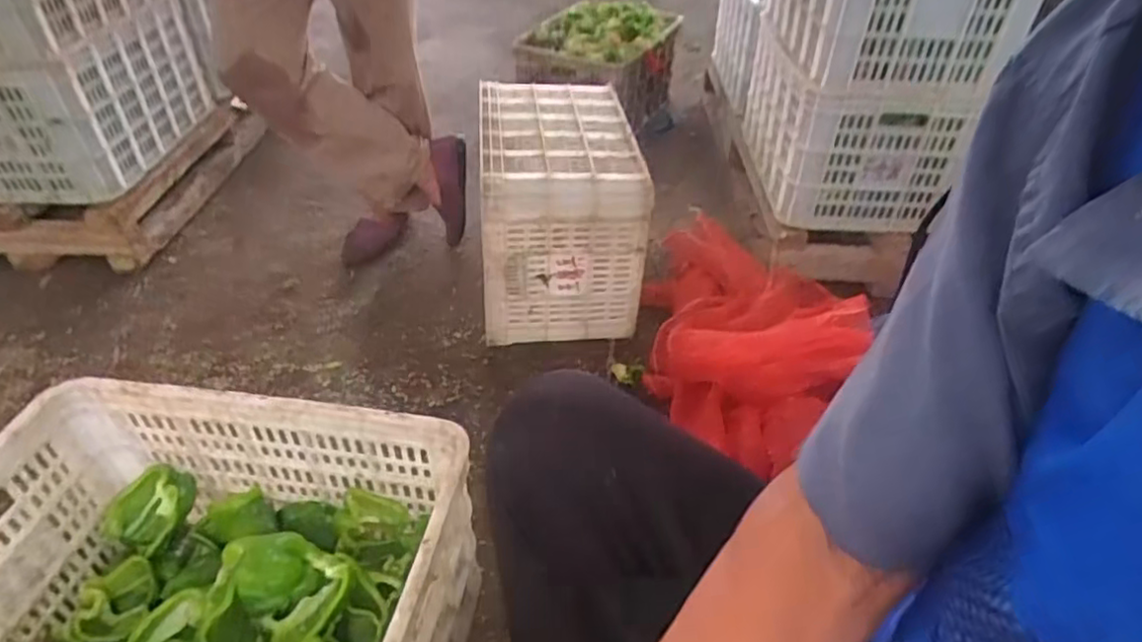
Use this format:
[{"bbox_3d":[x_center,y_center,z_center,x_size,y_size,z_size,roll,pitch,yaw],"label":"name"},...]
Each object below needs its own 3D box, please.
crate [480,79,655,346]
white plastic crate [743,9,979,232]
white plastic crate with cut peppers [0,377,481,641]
[{"bbox_3d":[-0.024,-0.239,1.359,0.284,0.335,0.522,-1,41,-4],"label":"crate"},{"bbox_3d":[0.599,-0.463,1.527,0.312,0.261,0.555,3,40,1],"label":"white plastic crate"},{"bbox_3d":[-0.392,0.296,0.726,0.514,0.250,0.346,6,41,5],"label":"white plastic crate with cut peppers"}]

